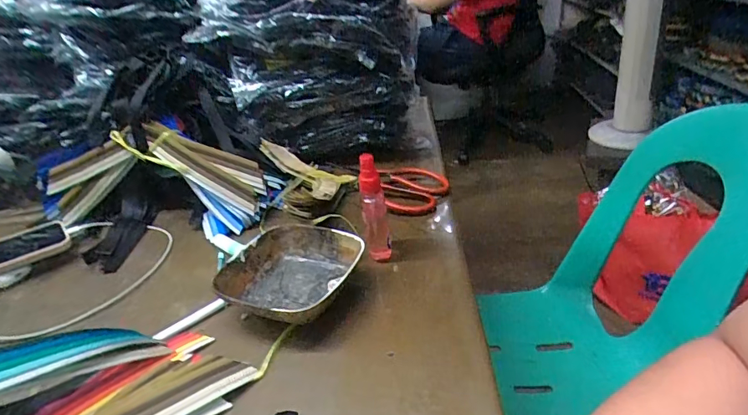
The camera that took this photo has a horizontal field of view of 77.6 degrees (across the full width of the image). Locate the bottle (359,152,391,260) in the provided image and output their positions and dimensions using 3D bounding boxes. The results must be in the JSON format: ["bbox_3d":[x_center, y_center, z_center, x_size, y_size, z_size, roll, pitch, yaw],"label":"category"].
[{"bbox_3d":[0.001,0.001,0.489,0.025,0.120,0.018,-4,30,2],"label":"bottle"}]

